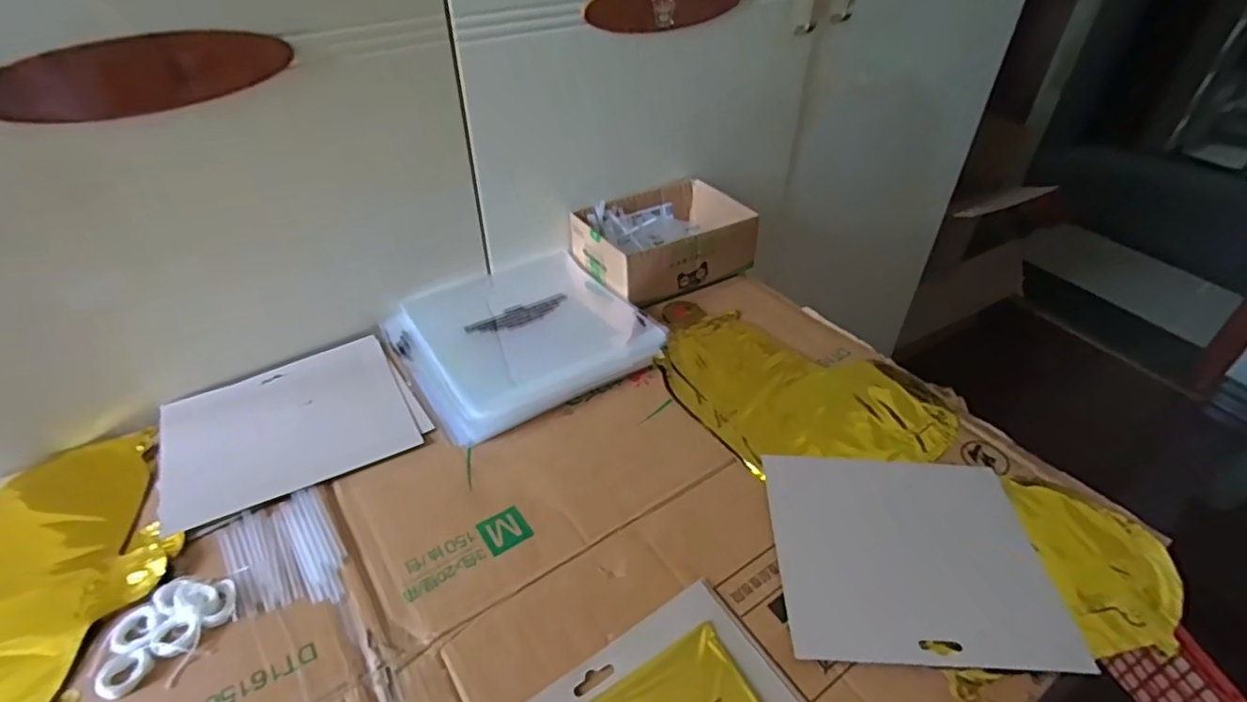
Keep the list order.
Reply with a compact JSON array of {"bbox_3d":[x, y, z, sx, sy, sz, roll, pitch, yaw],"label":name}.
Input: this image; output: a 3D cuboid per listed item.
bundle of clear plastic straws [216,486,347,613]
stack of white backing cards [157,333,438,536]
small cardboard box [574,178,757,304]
[{"bbox_3d":[-0.241,0.145,0.441,0.068,0.004,0.103,-26,49,-29],"label":"bundle of clear plastic straws"},{"bbox_3d":[-0.290,0.061,0.541,0.198,0.009,0.161,-21,46,-24],"label":"stack of white backing cards"},{"bbox_3d":[0.046,-0.135,0.737,0.191,0.065,0.137,-20,46,-23],"label":"small cardboard box"}]

